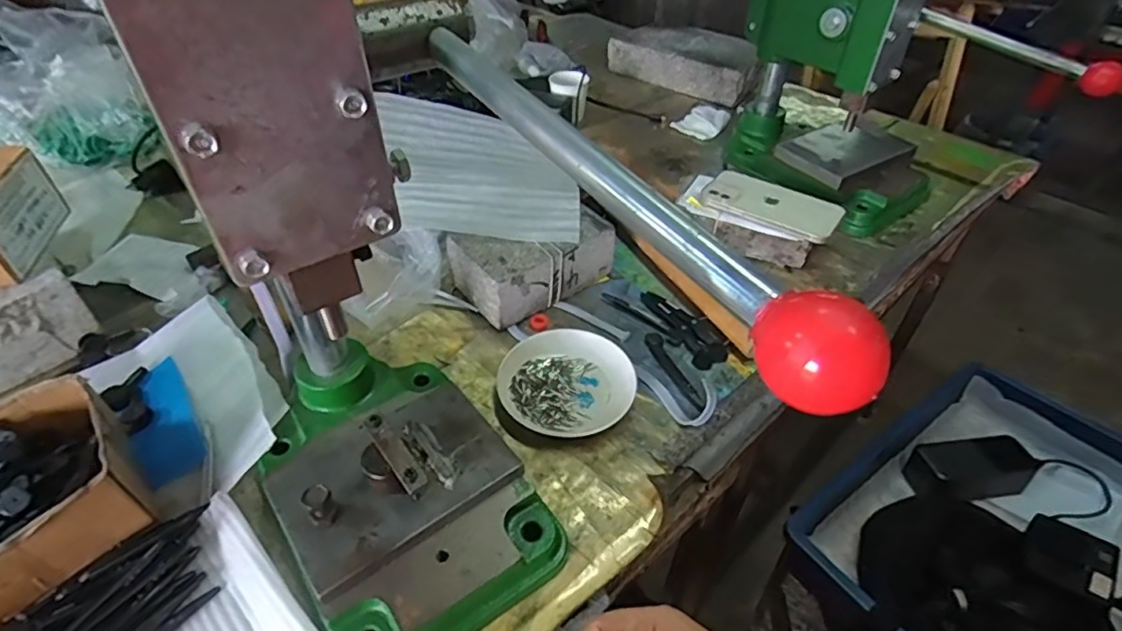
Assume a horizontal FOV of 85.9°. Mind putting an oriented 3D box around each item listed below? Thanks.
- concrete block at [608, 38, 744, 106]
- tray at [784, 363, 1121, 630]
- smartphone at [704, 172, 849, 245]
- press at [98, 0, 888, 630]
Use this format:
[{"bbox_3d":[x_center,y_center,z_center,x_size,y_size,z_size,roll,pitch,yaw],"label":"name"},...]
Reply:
[{"bbox_3d":[0.180,-0.412,1.011,0.250,0.058,0.027,28,49,27],"label":"concrete block"},{"bbox_3d":[0.478,0.239,0.650,0.421,0.089,0.276,-26,49,-26],"label":"tray"},{"bbox_3d":[0.240,-0.128,0.677,0.143,0.013,0.080,28,49,27],"label":"smartphone"},{"bbox_3d":[-0.072,0.027,0.299,0.345,0.363,0.176,34,52,31],"label":"press"}]

